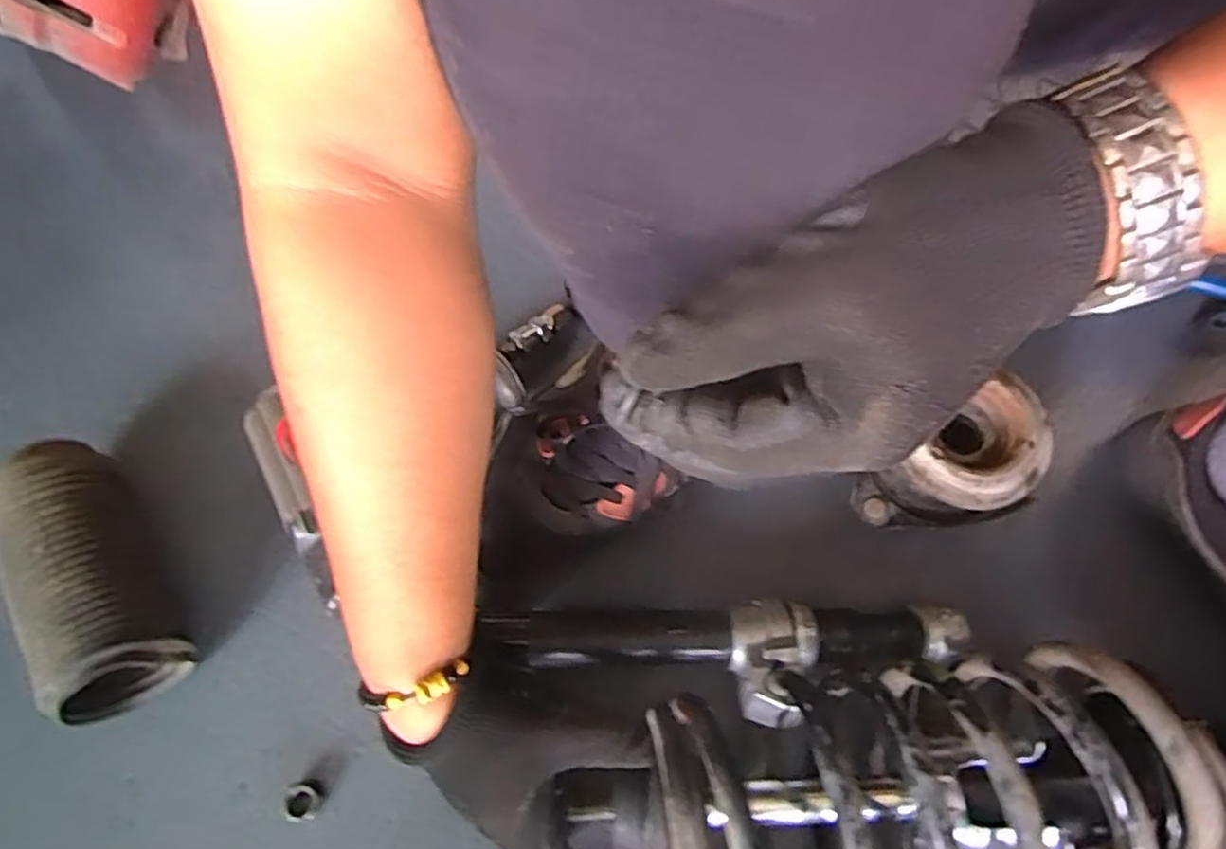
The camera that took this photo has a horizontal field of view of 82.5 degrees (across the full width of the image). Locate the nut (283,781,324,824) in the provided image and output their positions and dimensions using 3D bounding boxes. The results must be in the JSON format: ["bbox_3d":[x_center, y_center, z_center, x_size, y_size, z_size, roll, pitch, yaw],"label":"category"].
[{"bbox_3d":[-0.179,0.218,0.404,0.020,0.011,0.020,-18,65,-9],"label":"nut"}]

